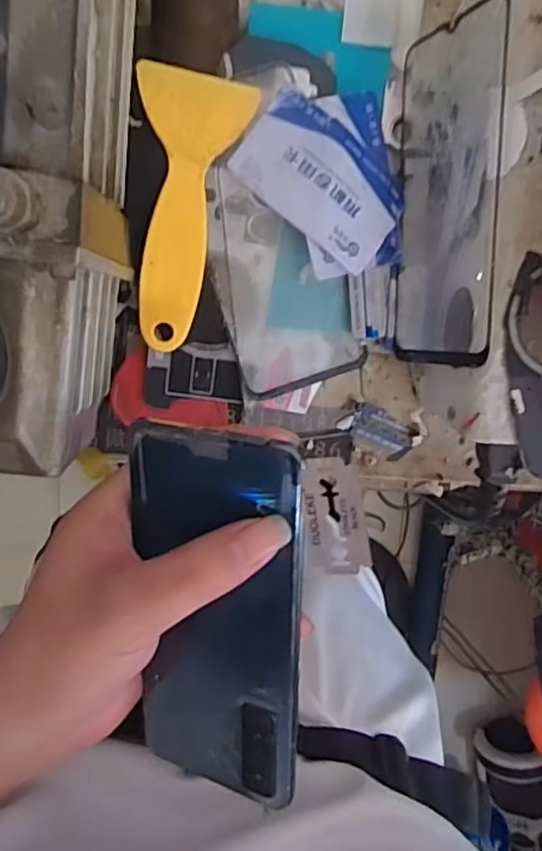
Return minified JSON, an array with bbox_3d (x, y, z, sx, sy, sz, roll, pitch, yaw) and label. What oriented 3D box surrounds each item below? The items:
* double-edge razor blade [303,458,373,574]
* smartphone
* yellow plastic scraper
[{"bbox_3d":[0.022,0.031,0.215,0.022,0.004,0.041,1,105,19],"label":"double-edge razor blade"},{"bbox_3d":[-0.021,0.077,0.249,0.069,0.009,0.157,9,109,23],"label":"smartphone"},{"bbox_3d":[-0.046,-0.105,0.315,0.052,0.012,0.132,10,98,-6],"label":"yellow plastic scraper"}]

